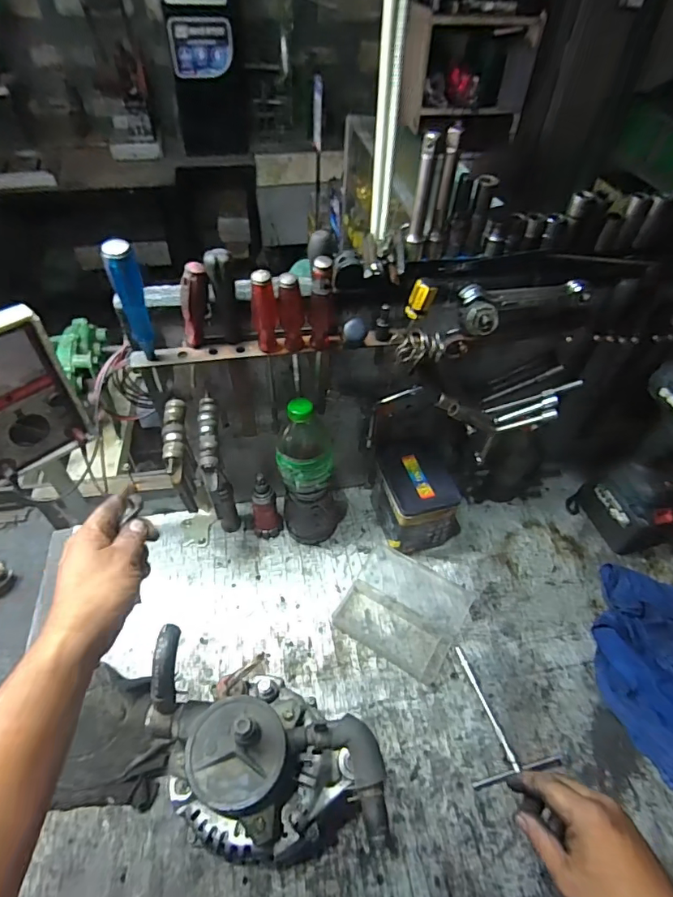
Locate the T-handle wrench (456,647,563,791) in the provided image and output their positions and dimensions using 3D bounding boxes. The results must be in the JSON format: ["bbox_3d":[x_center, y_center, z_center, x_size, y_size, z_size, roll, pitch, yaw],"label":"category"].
[{"bbox_3d":[0.202,0.341,0.632,0.114,0.013,0.158,-11,50,-11],"label":"T-handle wrench"}]

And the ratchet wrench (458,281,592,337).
[{"bbox_3d":[0.212,-0.172,0.562,0.149,0.031,0.058,-13,51,-14],"label":"ratchet wrench"}]

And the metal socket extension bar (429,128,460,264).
[{"bbox_3d":[0.108,-0.252,0.484,0.013,0.123,0.013,12,49,8],"label":"metal socket extension bar"}]

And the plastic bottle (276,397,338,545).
[{"bbox_3d":[-0.038,0.043,0.688,0.086,0.275,0.069,-1,49,-2],"label":"plastic bottle"}]

